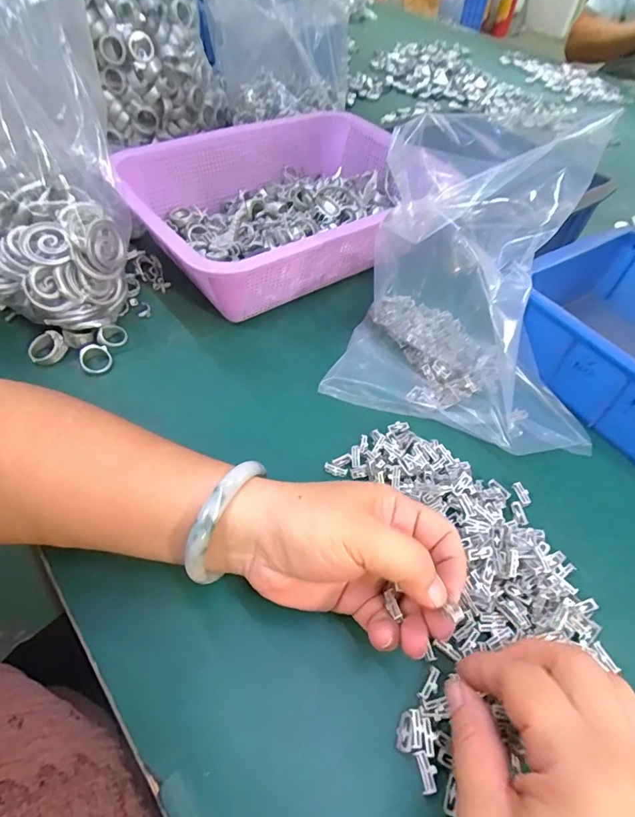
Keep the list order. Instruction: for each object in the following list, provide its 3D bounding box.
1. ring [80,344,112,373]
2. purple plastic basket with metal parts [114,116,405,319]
[{"bbox_3d":[-0.178,-0.040,0.365,0.023,0.010,0.025,3,52,-3],"label":"ring"},{"bbox_3d":[-0.026,-0.204,0.459,0.310,0.079,0.214,-30,61,-25],"label":"purple plastic basket with metal parts"}]

